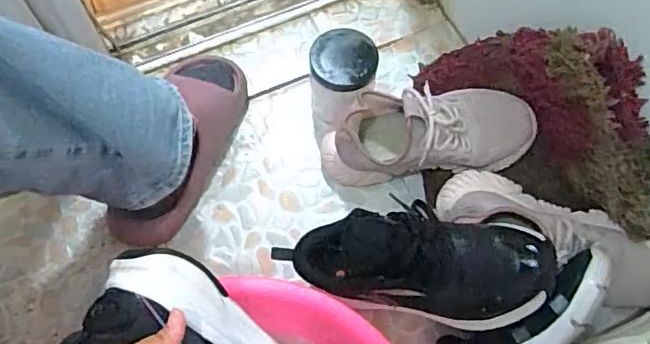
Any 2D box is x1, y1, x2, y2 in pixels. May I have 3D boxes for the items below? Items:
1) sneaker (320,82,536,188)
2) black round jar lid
[{"bbox_3d":[0.113,-0.055,0.674,0.251,0.116,0.107,-9,65,10],"label":"sneaker"},{"bbox_3d":[0.022,-0.135,0.681,0.079,0.023,0.073,0,66,0],"label":"black round jar lid"}]

